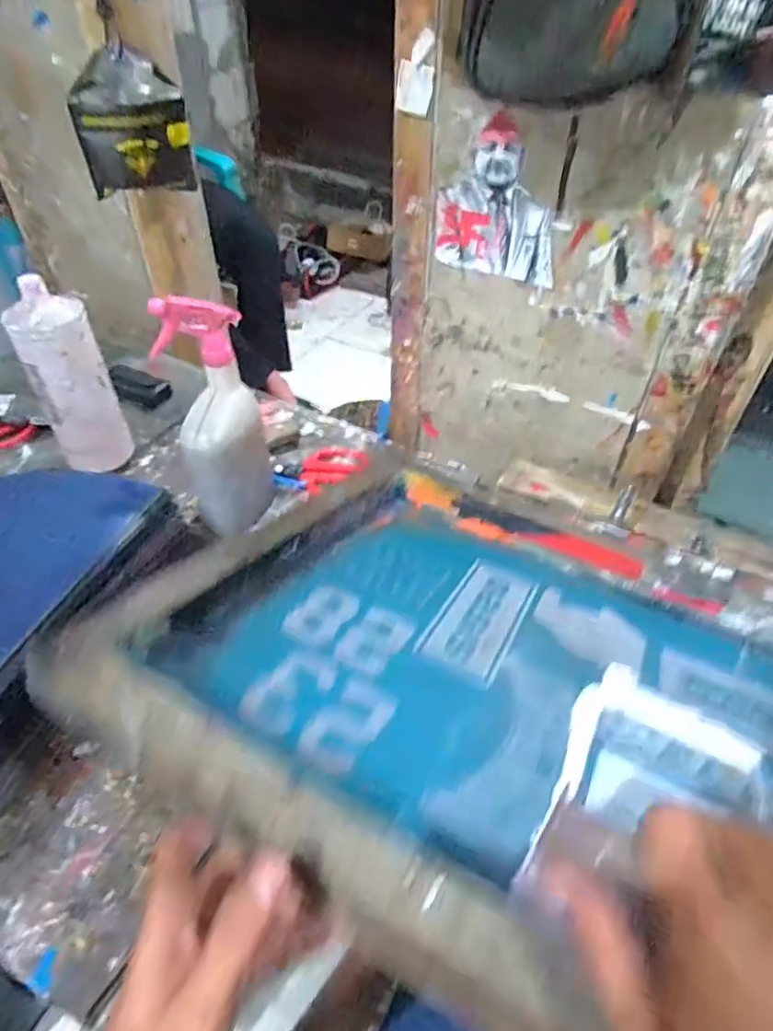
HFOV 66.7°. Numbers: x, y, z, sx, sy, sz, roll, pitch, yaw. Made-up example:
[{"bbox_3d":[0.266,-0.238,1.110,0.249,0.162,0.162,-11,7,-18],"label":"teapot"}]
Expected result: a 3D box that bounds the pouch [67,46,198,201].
[{"bbox_3d":[-0.346,-0.532,0.808,0.141,0.164,0.084,-13,45,-12],"label":"pouch"}]

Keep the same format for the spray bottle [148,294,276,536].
[{"bbox_3d":[-0.178,-0.095,0.634,0.094,0.253,0.075,-9,44,-9],"label":"spray bottle"}]

